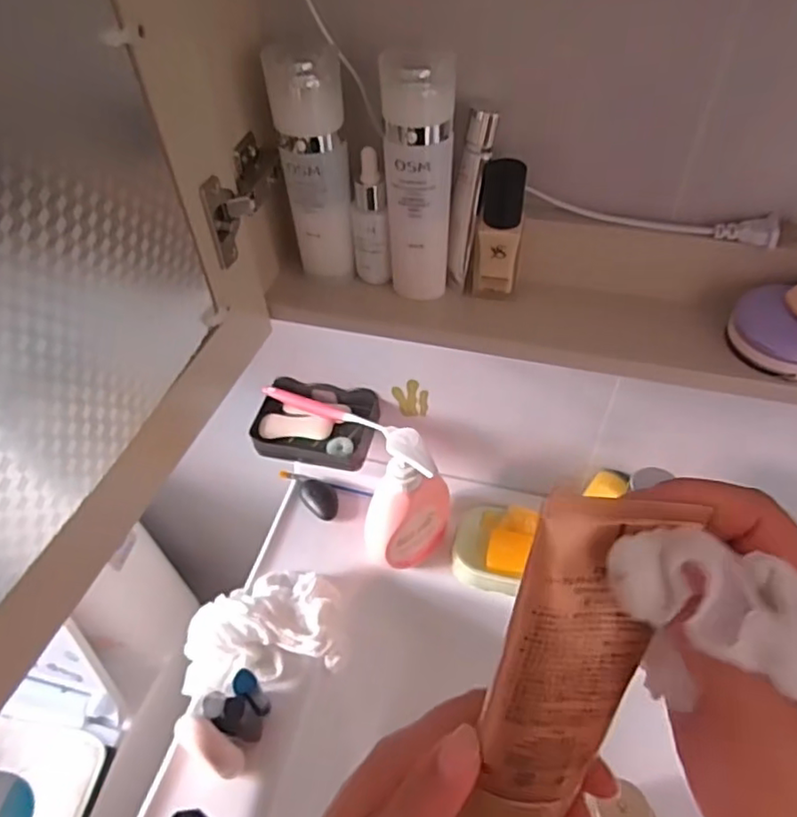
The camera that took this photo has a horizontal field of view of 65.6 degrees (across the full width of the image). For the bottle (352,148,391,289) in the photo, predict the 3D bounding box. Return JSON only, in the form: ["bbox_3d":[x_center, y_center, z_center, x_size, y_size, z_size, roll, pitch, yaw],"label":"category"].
[{"bbox_3d":[-0.022,-0.140,0.471,0.024,0.105,0.021,-10,49,-6],"label":"bottle"}]

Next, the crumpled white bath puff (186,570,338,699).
[{"bbox_3d":[-0.150,0.234,0.667,0.172,0.052,0.119,-10,49,-6],"label":"crumpled white bath puff"}]

